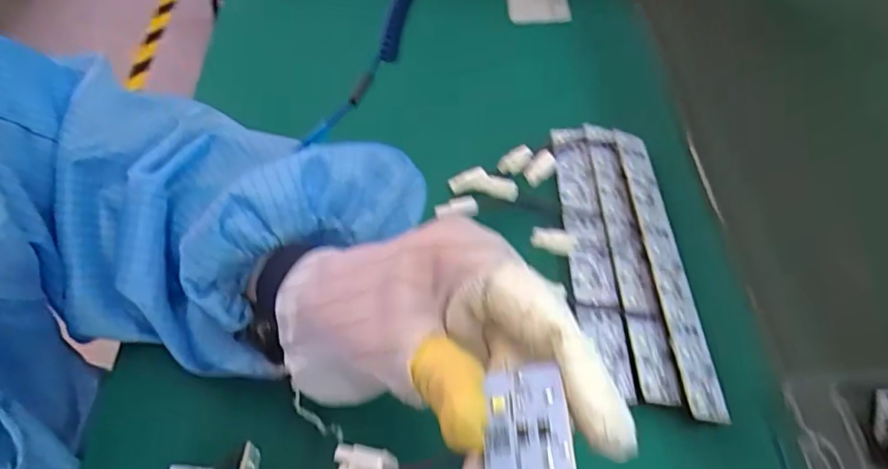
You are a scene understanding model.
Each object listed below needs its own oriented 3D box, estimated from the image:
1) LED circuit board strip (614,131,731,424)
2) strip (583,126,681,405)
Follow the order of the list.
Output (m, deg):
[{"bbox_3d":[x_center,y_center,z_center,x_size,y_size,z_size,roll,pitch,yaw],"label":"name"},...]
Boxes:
[{"bbox_3d":[0.129,0.012,0.336,0.025,0.008,0.192,-1,54,-1],"label":"LED circuit board strip"},{"bbox_3d":[0.108,0.007,0.346,0.022,0.010,0.190,-1,54,-1],"label":"strip"}]

